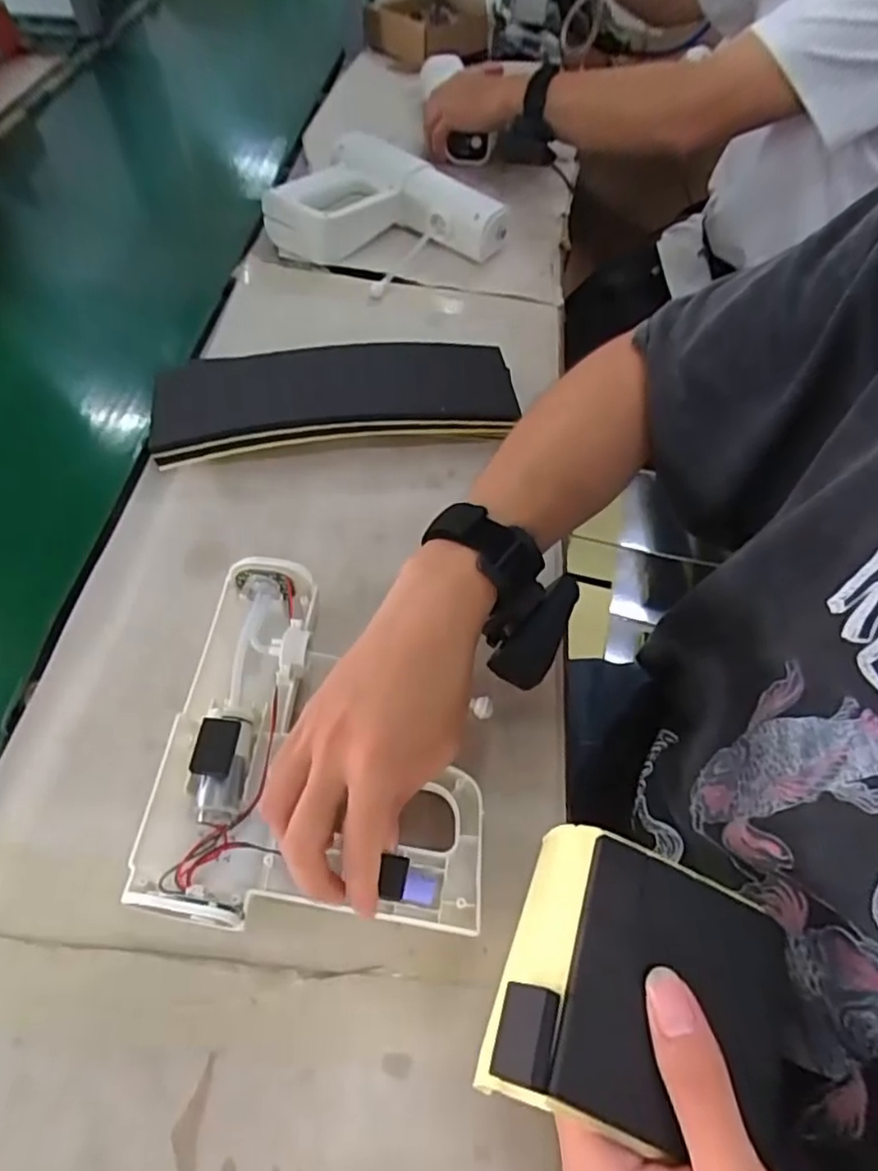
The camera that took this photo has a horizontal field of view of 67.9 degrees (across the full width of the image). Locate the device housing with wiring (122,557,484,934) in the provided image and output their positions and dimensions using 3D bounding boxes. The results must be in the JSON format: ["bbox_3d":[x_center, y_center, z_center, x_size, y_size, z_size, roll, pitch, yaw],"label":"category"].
[{"bbox_3d":[-0.063,0.091,0.385,0.187,0.052,0.205,9,56,1],"label":"device housing with wiring"}]

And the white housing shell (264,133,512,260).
[{"bbox_3d":[-0.064,-0.416,0.713,0.244,0.080,0.120,-10,57,-9],"label":"white housing shell"}]

